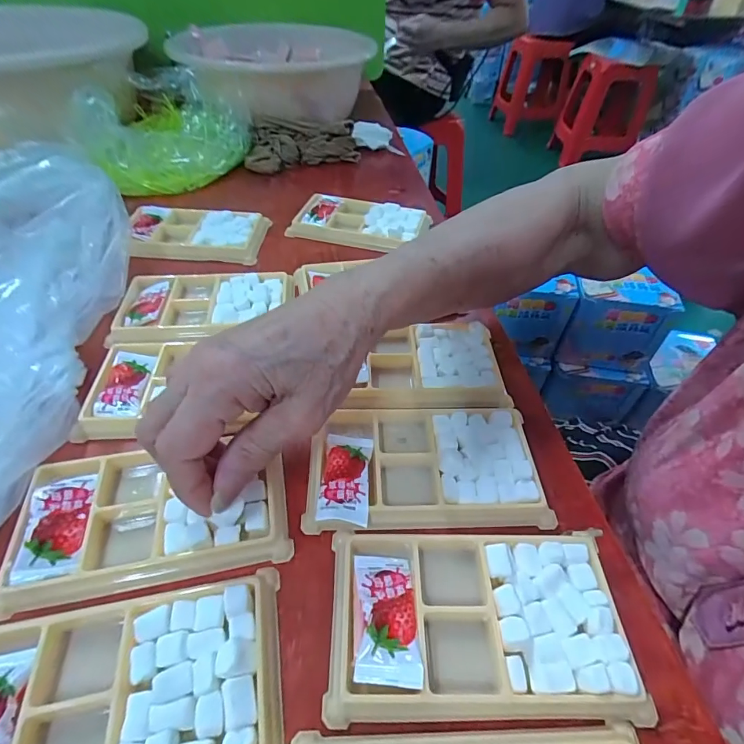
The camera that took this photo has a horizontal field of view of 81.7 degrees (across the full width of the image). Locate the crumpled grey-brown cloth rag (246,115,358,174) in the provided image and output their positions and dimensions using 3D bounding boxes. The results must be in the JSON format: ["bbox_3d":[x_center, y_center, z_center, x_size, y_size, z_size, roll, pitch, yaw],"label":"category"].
[{"bbox_3d":[-0.089,-0.290,0.545,0.142,0.044,0.070,-11,48,-13],"label":"crumpled grey-brown cloth rag"}]

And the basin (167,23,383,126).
[{"bbox_3d":[-0.134,-0.422,0.627,0.270,0.100,0.270,1,47,-1],"label":"basin"}]

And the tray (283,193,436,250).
[{"bbox_3d":[-0.012,-0.155,0.443,0.135,0.018,0.073,7,47,4],"label":"tray"}]

